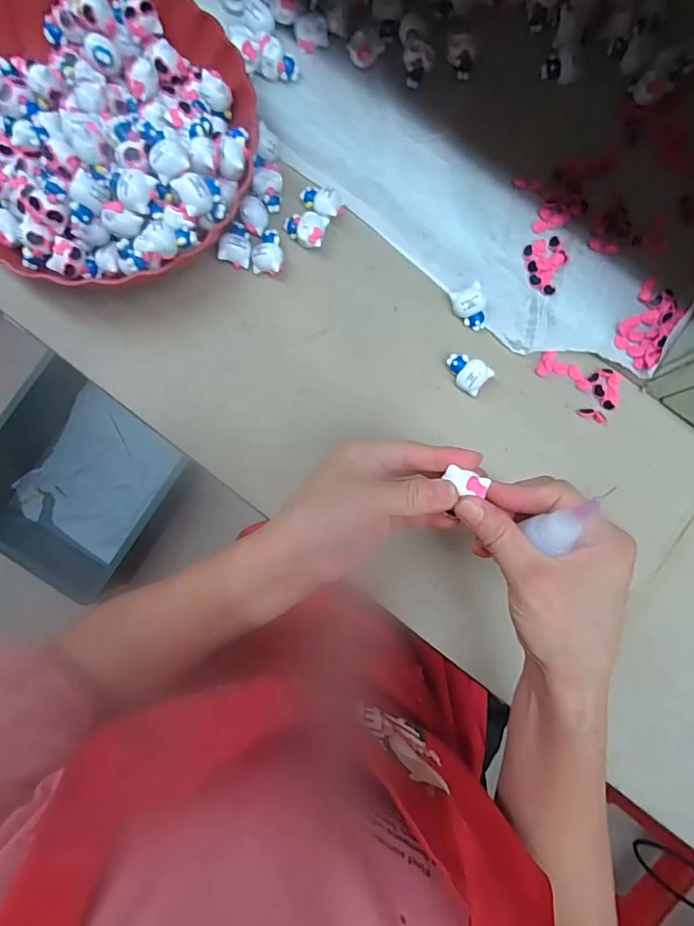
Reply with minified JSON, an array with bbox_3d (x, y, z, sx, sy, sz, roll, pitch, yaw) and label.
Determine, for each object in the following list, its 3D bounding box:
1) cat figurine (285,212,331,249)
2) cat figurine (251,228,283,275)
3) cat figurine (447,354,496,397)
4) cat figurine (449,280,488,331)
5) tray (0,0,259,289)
[{"bbox_3d":[-0.034,-0.192,0.377,0.033,0.019,0.027,18,89,-1],"label":"cat figurine"},{"bbox_3d":[-0.065,-0.170,0.376,0.026,0.021,0.037,-5,89,-1],"label":"cat figurine"},{"bbox_3d":[0.095,-0.072,0.371,0.035,0.023,0.023,37,89,0],"label":"cat figurine"},{"bbox_3d":[0.101,-0.126,0.370,0.026,0.012,0.035,-28,90,-1],"label":"cat figurine"},{"bbox_3d":[-0.191,-0.251,0.343,0.234,0.057,0.233,-3,89,-1],"label":"tray"}]

